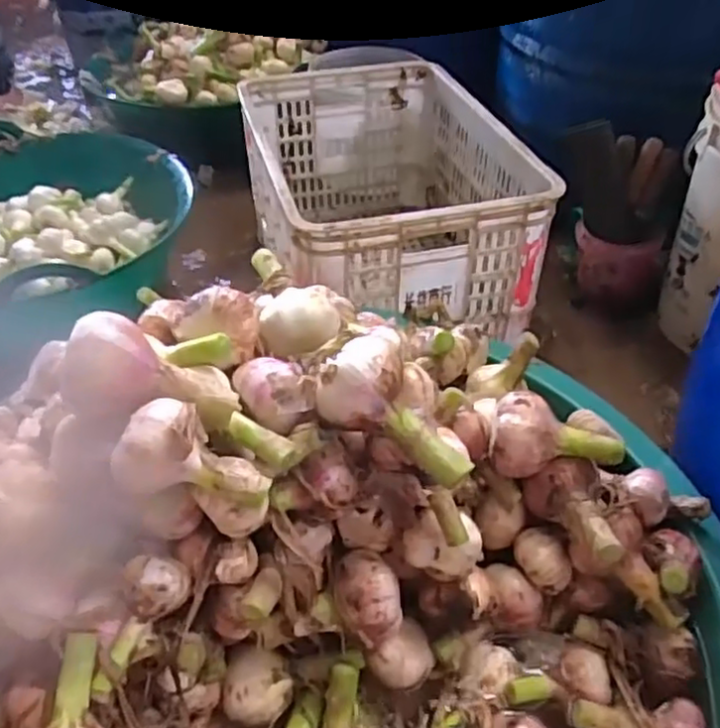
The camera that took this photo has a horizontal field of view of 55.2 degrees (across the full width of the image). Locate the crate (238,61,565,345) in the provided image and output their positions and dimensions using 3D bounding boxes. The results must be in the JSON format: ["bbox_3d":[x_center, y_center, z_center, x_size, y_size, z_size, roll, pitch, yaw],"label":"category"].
[{"bbox_3d":[0.030,-0.251,1.139,0.372,0.307,0.602,-11,44,-12],"label":"crate"}]

